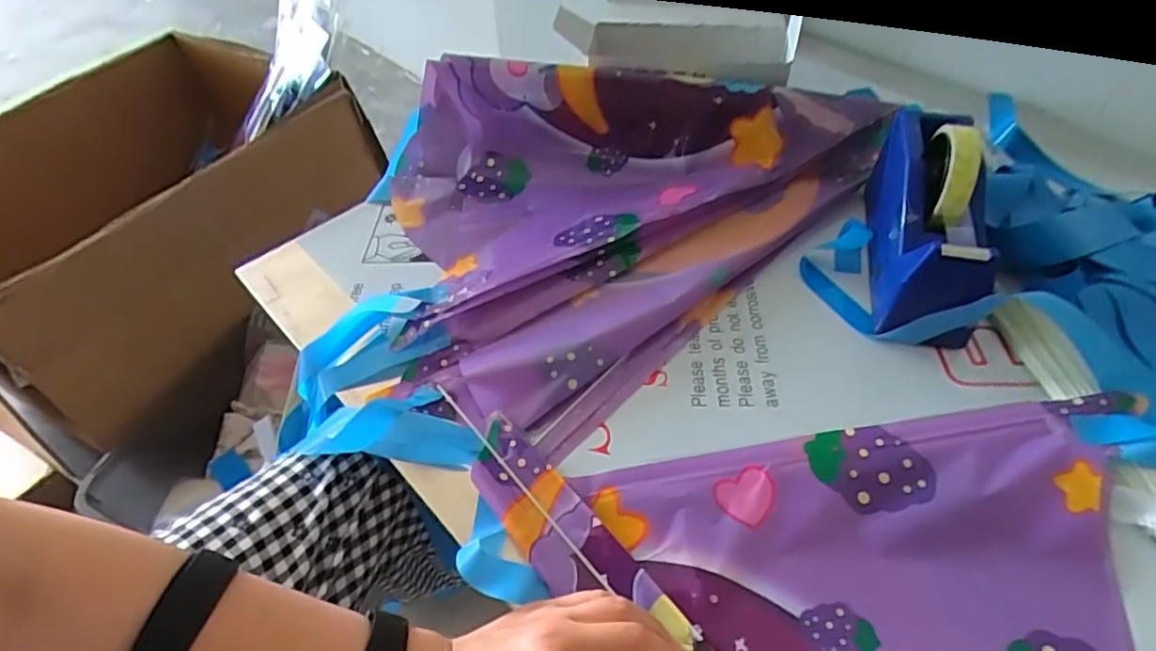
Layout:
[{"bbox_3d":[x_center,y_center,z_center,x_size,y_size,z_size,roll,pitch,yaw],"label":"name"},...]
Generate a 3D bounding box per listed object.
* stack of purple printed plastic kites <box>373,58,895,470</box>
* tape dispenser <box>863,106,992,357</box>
[{"bbox_3d":[0.055,-0.137,0.592,0.480,0.104,0.444,-14,49,-11],"label":"stack of purple printed plastic kites"},{"bbox_3d":[0.299,-0.105,0.521,0.070,0.100,0.210,13,49,12],"label":"tape dispenser"}]

